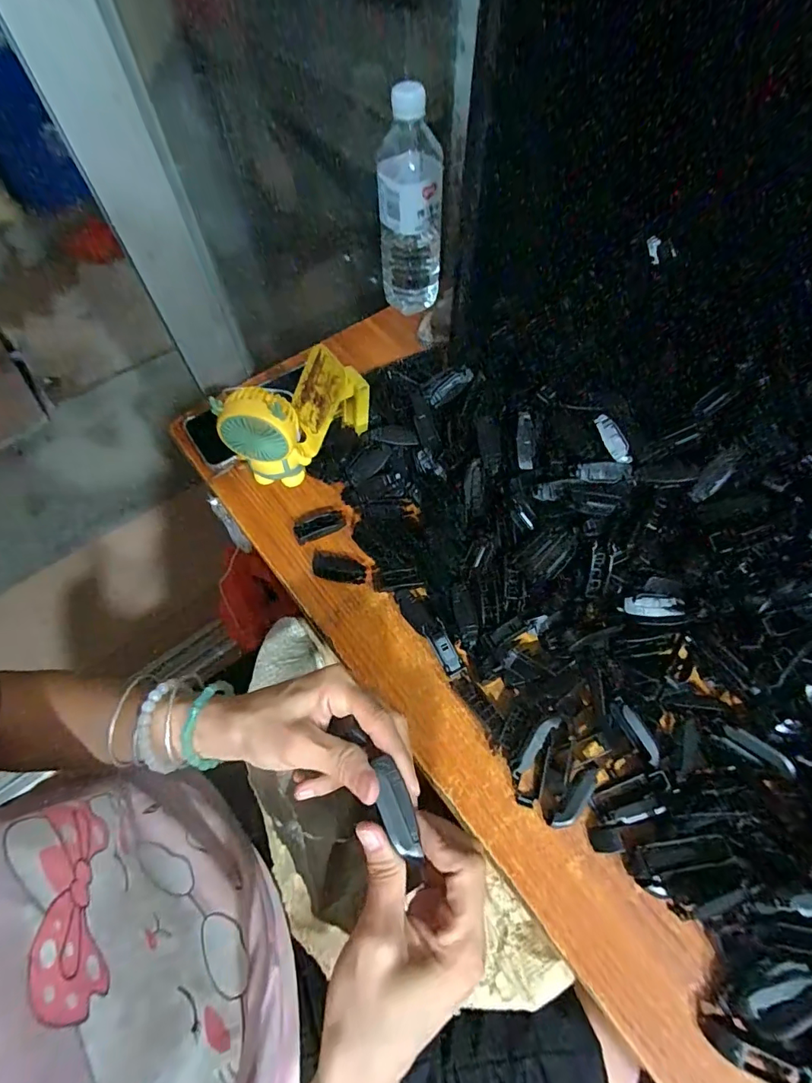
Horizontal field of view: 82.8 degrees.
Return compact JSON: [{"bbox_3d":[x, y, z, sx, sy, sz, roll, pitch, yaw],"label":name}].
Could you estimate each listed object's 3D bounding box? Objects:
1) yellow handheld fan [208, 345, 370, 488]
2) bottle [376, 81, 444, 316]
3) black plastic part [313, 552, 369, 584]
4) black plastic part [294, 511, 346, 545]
[{"bbox_3d":[-0.101,-0.111,0.445,0.133,0.112,0.053,-37,68,-18],"label":"yellow handheld fan"},{"bbox_3d":[0.005,-0.371,0.528,0.070,0.217,0.066,0,62,0],"label":"bottle"},{"bbox_3d":[-0.063,0.026,0.429,0.053,0.004,0.024,16,63,8],"label":"black plastic part"},{"bbox_3d":[-0.082,-0.014,0.444,0.050,0.015,0.022,-18,64,-9],"label":"black plastic part"}]

